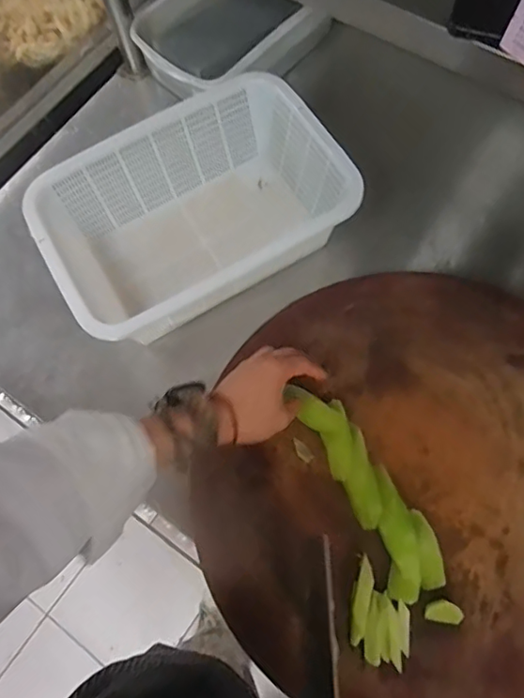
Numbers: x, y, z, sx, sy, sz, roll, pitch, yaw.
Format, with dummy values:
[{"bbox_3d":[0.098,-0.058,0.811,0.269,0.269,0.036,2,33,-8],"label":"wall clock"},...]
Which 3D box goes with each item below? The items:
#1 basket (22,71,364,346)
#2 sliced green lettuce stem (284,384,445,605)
[{"bbox_3d":[-0.084,-0.172,0.742,0.379,0.144,0.259,-29,71,-8],"label":"basket"},{"bbox_3d":[0.104,0.138,0.569,0.063,0.021,0.233,-30,73,-8],"label":"sliced green lettuce stem"}]

